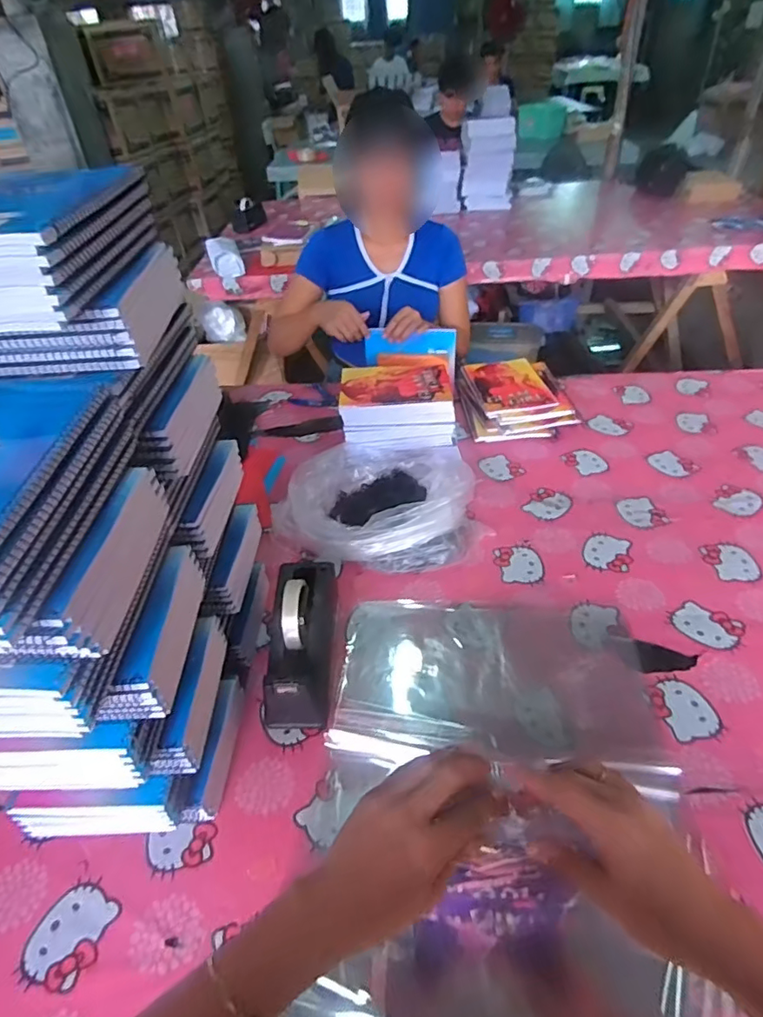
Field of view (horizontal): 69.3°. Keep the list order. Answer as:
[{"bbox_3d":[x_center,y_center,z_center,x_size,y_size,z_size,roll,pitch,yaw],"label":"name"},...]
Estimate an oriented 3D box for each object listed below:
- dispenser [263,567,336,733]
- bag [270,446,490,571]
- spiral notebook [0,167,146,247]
[{"bbox_3d":[-0.104,0.163,0.711,0.078,0.115,0.200,-1,41,3],"label":"dispenser"},{"bbox_3d":[-0.012,-0.021,0.916,0.334,0.112,0.246,-2,41,1],"label":"bag"},{"bbox_3d":[-0.294,-0.235,0.425,0.163,0.014,0.193,-3,41,1],"label":"spiral notebook"}]

